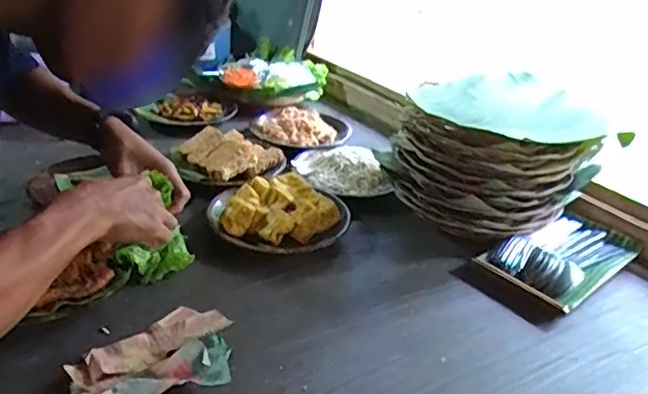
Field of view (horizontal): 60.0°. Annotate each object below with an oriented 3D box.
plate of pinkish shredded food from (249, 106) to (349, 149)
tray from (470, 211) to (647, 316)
[{"bbox_3d":[-0.038,-0.132,1.045,0.181,0.028,0.172,5,28,-3],"label":"plate of pinkish shredded food"},{"bbox_3d":[0.314,0.077,0.736,0.216,0.038,0.119,-18,37,-38],"label":"tray"}]

